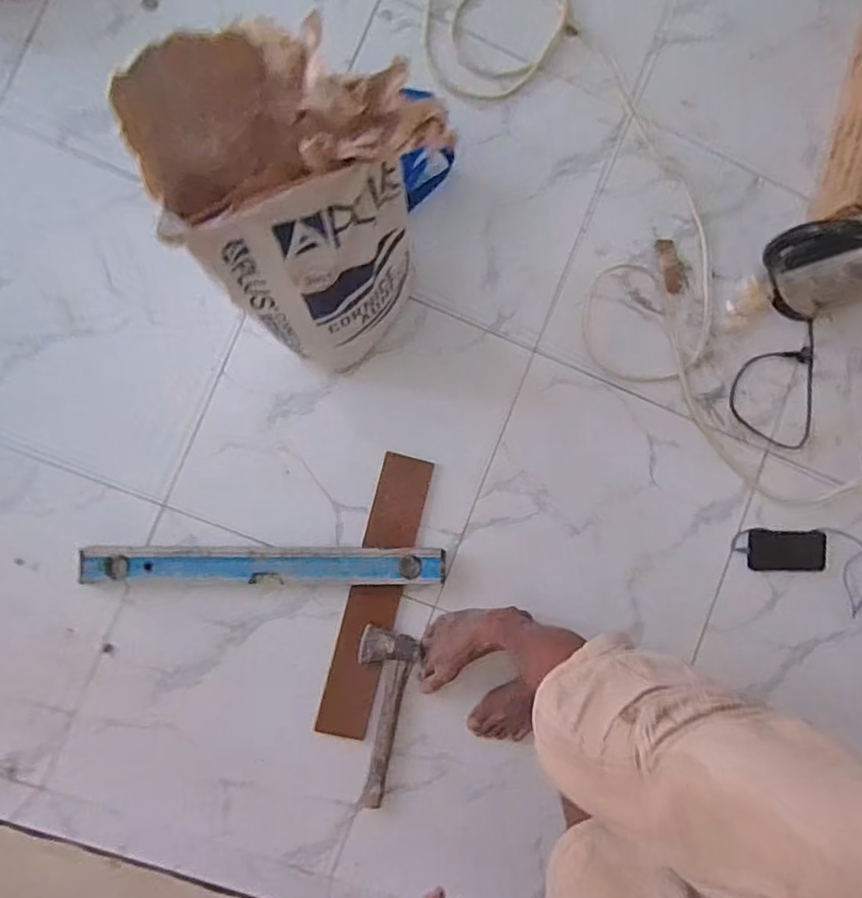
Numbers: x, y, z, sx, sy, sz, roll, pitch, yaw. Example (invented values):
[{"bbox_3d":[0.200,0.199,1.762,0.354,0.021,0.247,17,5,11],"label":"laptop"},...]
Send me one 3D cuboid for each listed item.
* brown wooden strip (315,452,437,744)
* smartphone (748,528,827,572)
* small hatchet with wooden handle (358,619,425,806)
[{"bbox_3d":[-0.094,0.252,1.021,0.087,0.007,0.482,15,88,-6],"label":"brown wooden strip"},{"bbox_3d":[0.670,0.192,1.117,0.146,0.016,0.075,2,89,-7],"label":"smartphone"},{"bbox_3d":[-0.097,0.450,1.005,0.103,0.030,0.278,16,88,-6],"label":"small hatchet with wooden handle"}]

